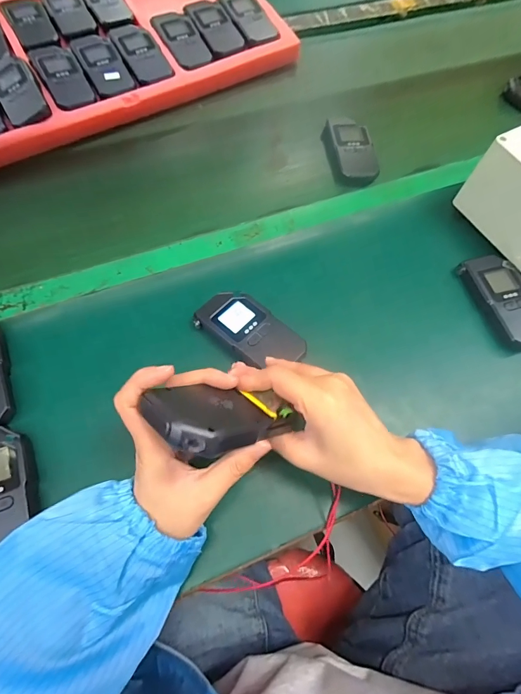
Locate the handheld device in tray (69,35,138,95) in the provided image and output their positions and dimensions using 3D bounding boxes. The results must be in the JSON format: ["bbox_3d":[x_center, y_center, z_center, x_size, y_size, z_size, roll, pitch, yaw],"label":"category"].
[{"bbox_3d":[-0.225,-0.405,0.532,0.055,0.016,0.114,-27,71,-13],"label":"handheld device in tray"}]

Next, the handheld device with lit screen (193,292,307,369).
[{"bbox_3d":[-0.011,-0.014,0.391,0.113,0.031,0.058,37,70,12],"label":"handheld device with lit screen"}]

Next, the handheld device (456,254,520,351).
[{"bbox_3d":[0.281,-0.052,0.425,0.060,0.022,0.117,-18,69,-10],"label":"handheld device"}]

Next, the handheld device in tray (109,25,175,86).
[{"bbox_3d":[-0.177,-0.432,0.546,0.055,0.016,0.112,-30,72,-14],"label":"handheld device in tray"}]

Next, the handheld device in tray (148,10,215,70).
[{"bbox_3d":[-0.120,-0.465,0.560,0.055,0.018,0.113,-28,71,-13],"label":"handheld device in tray"}]

